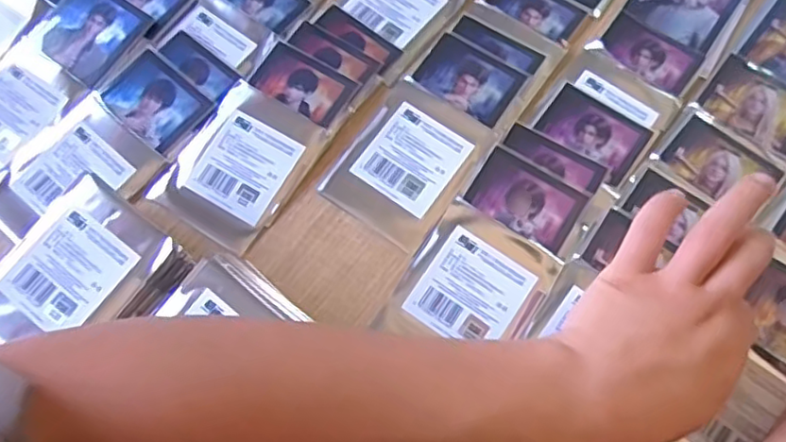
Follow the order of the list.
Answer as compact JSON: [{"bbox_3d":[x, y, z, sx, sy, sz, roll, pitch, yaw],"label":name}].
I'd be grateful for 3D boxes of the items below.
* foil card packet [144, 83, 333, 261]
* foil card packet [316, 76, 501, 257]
[{"bbox_3d":[-0.104,-0.039,0.428,0.079,0.012,0.103,32,73,13],"label":"foil card packet"},{"bbox_3d":[0.011,-0.041,0.424,0.081,0.004,0.103,35,74,14],"label":"foil card packet"}]

